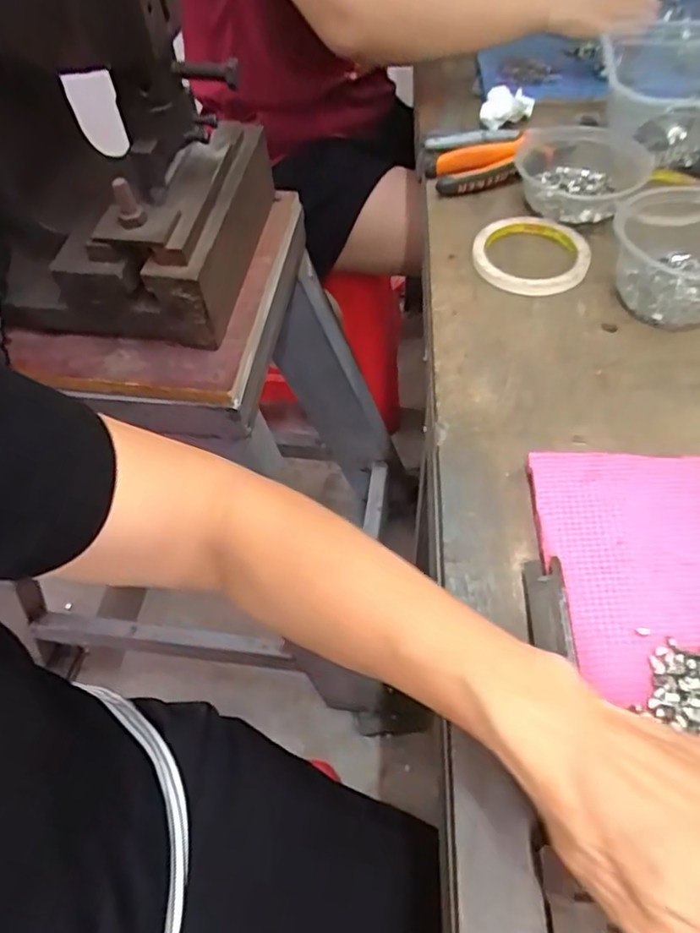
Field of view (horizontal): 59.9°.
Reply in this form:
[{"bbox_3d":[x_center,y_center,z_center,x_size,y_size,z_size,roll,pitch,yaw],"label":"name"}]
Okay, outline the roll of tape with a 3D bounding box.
[{"bbox_3d":[0.156,-0.184,0.527,0.096,0.012,0.094,-2,54,3],"label":"roll of tape"}]

